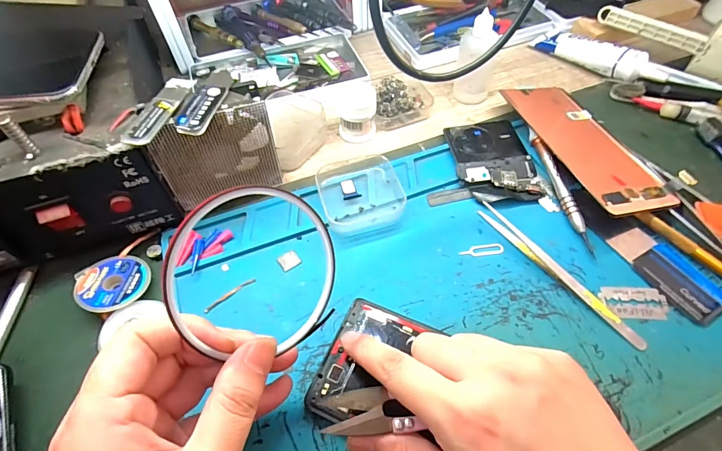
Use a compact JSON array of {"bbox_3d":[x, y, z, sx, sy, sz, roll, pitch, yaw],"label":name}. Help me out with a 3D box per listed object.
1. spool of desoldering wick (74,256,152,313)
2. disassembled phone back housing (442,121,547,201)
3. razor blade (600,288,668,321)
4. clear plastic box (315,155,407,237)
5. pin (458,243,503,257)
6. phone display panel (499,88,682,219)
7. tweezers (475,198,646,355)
[{"bbox_3d":[-0.171,0.039,0.264,0.044,0.015,0.043,-1,56,1],"label":"spool of desoldering wick"},{"bbox_3d":[0.112,-0.057,0.328,0.065,0.008,0.088,-7,57,-3],"label":"disassembled phone back housing"},{"bbox_3d":[0.182,0.051,0.255,0.040,0.004,0.022,2,57,3],"label":"razor blade"},{"bbox_3d":[0.000,-0.028,0.306,0.065,0.016,0.070,-15,57,-8],"label":"clear plastic box"},{"bbox_3d":[0.089,0.018,0.281,0.033,0.004,0.011,-7,57,-3],"label":"pin"},{"bbox_3d":[0.186,-0.071,0.324,0.068,0.004,0.155,-10,54,-15],"label":"phone display panel"},{"bbox_3d":[0.136,0.030,0.269,0.012,0.006,0.135,-31,61,-18],"label":"tweezers"}]

